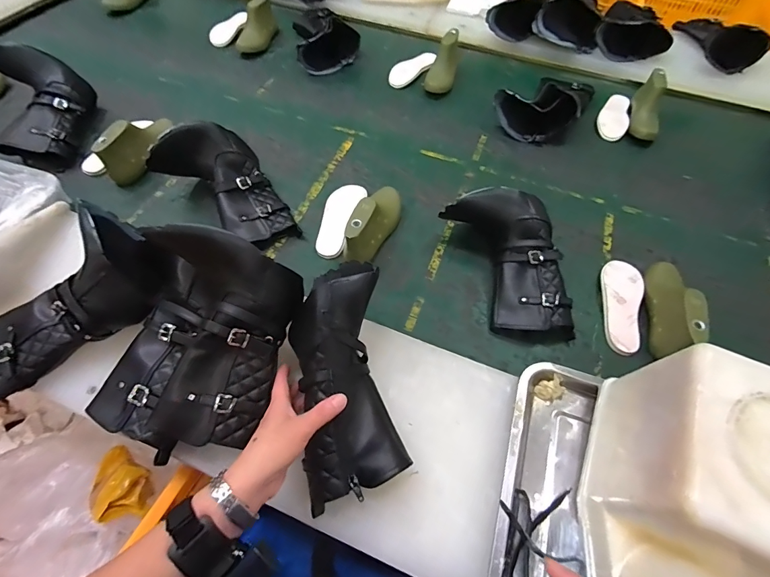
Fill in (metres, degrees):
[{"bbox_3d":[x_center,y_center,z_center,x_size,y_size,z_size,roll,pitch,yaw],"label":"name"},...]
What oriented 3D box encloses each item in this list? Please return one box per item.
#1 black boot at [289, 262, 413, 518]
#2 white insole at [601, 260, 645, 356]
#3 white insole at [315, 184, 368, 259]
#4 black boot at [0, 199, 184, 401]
[{"bbox_3d":[-0.044,0.100,0.424,0.105,0.058,0.235,-6,83,-5],"label":"black boot"},{"bbox_3d":[0.367,0.024,0.597,0.059,0.026,0.164,18,60,9],"label":"white insole"},{"bbox_3d":[-0.081,-0.128,0.681,0.057,0.019,0.169,14,60,7],"label":"white insole"},{"bbox_3d":[-0.399,0.008,0.458,0.144,0.099,0.238,35,64,18],"label":"black boot"}]

